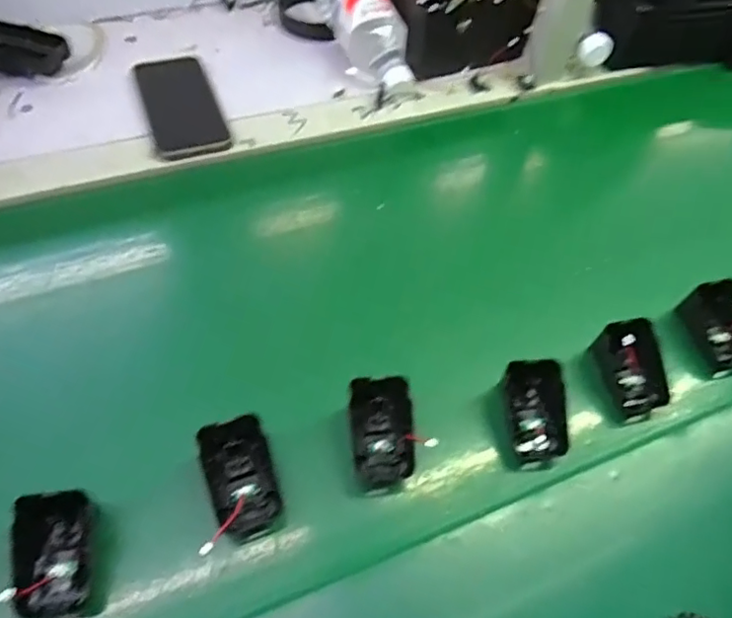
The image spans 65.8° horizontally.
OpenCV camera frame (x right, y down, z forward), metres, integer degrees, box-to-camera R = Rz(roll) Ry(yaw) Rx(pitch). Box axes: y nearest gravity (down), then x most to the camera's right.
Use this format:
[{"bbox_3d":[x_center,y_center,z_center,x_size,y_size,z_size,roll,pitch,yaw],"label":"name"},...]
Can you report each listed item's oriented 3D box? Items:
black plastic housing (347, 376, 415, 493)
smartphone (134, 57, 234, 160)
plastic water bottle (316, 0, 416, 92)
[{"bbox_3d":[0.010,0.086,0.398,0.045,0.041,0.068,-2,57,-6],"label":"black plastic housing"},{"bbox_3d":[-0.196,-0.217,0.607,0.078,0.016,0.154,-17,59,-15],"label":"smartphone"},{"bbox_3d":[-0.009,-0.351,0.655,0.065,0.057,0.239,-22,77,-18],"label":"plastic water bottle"}]

